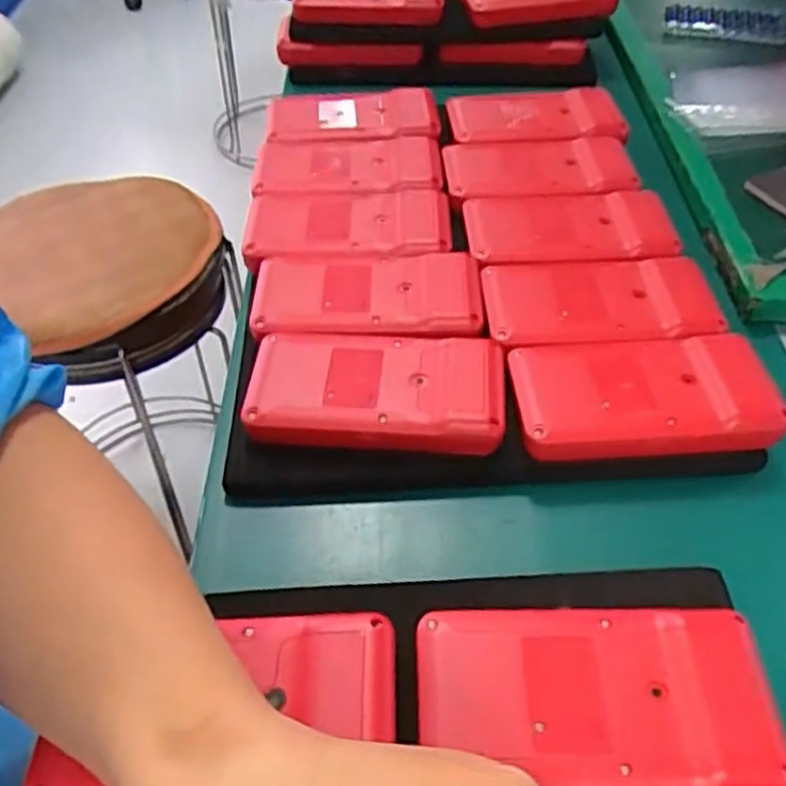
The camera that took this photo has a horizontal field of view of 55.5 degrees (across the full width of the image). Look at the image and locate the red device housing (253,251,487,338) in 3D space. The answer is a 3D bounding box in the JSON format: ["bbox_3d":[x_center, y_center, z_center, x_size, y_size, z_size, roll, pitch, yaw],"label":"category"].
[{"bbox_3d":[-0.014,-0.050,0.393,0.117,0.015,0.063,2,48,1],"label":"red device housing"}]

